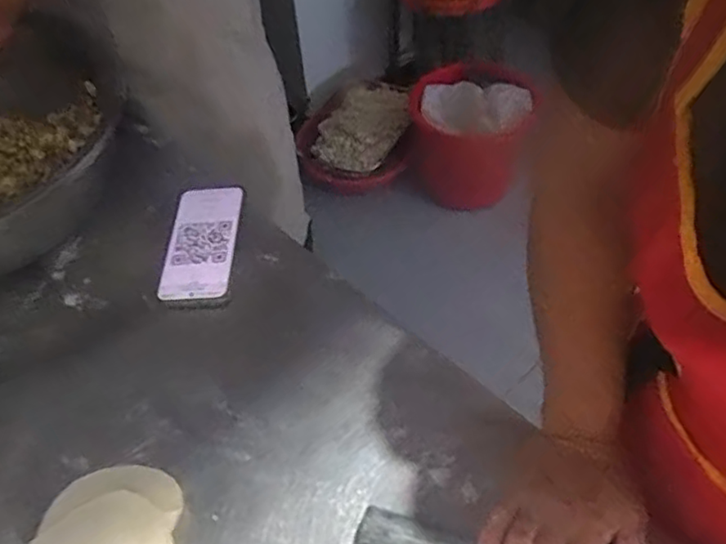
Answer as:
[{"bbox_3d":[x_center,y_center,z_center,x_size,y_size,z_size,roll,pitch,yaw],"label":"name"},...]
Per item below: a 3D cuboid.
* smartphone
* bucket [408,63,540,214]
[{"bbox_3d":[-0.170,-0.034,0.673,0.075,0.009,0.151,-2,52,3],"label":"smartphone"},{"bbox_3d":[0.303,-0.373,1.774,0.321,0.336,0.321,-2,50,3],"label":"bucket"}]

